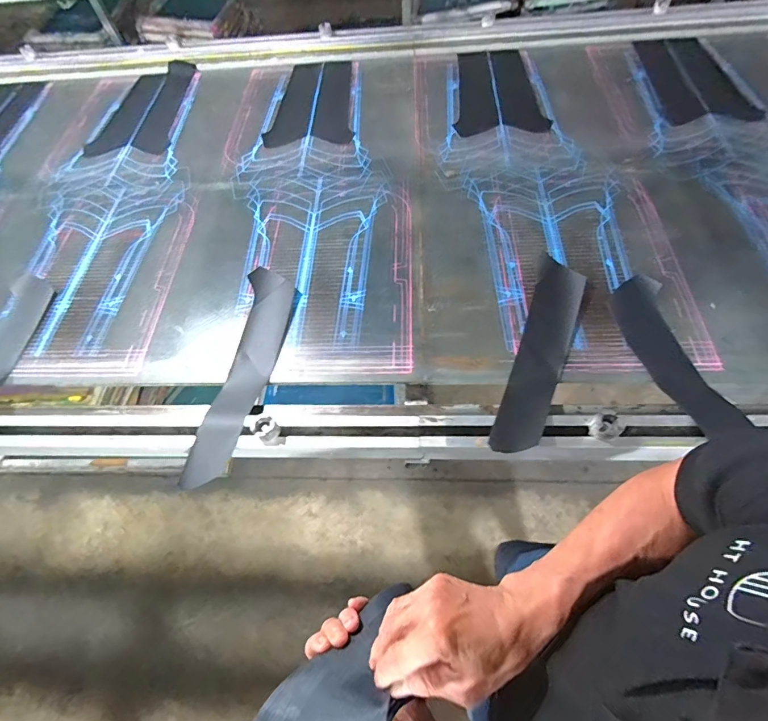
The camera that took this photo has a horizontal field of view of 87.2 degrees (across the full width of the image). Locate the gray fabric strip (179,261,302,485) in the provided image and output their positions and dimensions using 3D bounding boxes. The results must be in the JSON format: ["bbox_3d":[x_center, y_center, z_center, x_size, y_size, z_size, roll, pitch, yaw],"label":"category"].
[{"bbox_3d":[-0.233,0.003,0.695,0.091,0.022,0.419,6,62,4],"label":"gray fabric strip"}]

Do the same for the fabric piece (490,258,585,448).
[{"bbox_3d":[0.262,-0.021,0.657,0.079,0.053,0.404,19,64,13],"label":"fabric piece"}]

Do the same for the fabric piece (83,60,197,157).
[{"bbox_3d":[-0.676,-0.725,1.139,0.217,0.015,0.430,0,61,1],"label":"fabric piece"}]

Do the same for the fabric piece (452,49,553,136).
[{"bbox_3d":[0.297,-0.719,1.061,0.210,0.019,0.392,2,61,3],"label":"fabric piece"}]

